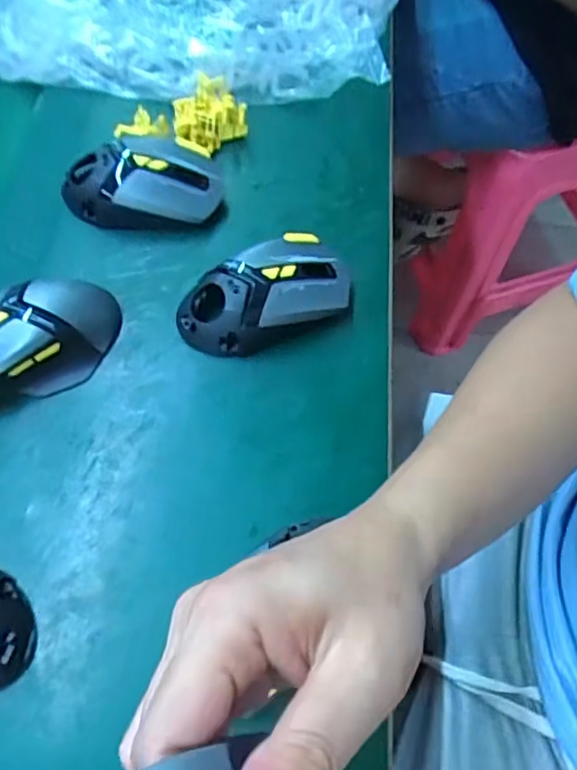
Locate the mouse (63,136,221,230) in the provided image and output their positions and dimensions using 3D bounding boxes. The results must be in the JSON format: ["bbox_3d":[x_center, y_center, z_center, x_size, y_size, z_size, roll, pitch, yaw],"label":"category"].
[{"bbox_3d":[-0.110,-0.154,0.436,0.117,0.037,0.065,4,66,2],"label":"mouse"}]

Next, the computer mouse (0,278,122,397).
[{"bbox_3d":[-0.171,-0.031,0.377,0.121,0.040,0.073,-22,68,-10],"label":"computer mouse"}]

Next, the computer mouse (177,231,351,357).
[{"bbox_3d":[-0.016,-0.063,0.398,0.122,0.038,0.071,-18,67,-8],"label":"computer mouse"}]

